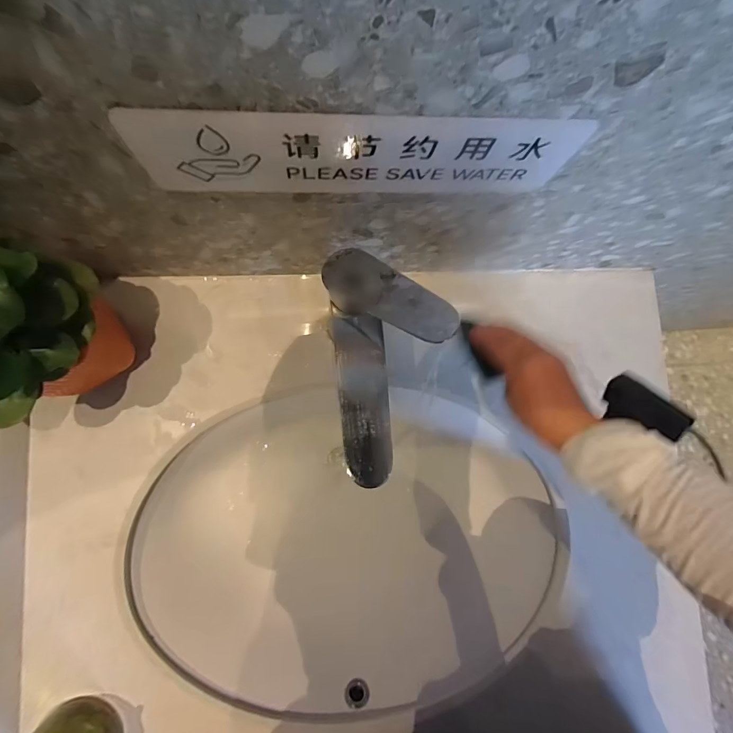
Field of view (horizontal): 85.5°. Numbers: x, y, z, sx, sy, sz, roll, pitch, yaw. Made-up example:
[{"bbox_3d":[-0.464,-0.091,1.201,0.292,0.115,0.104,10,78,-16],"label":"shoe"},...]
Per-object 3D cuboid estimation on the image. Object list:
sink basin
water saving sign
[{"bbox_3d":[-0.020,0.235,0.547,0.502,0.141,0.341,4,83,-5],"label":"sink basin"},{"bbox_3d":[-0.001,-0.143,0.272,0.290,0.078,0.007,-2,84,-6],"label":"water saving sign"}]

